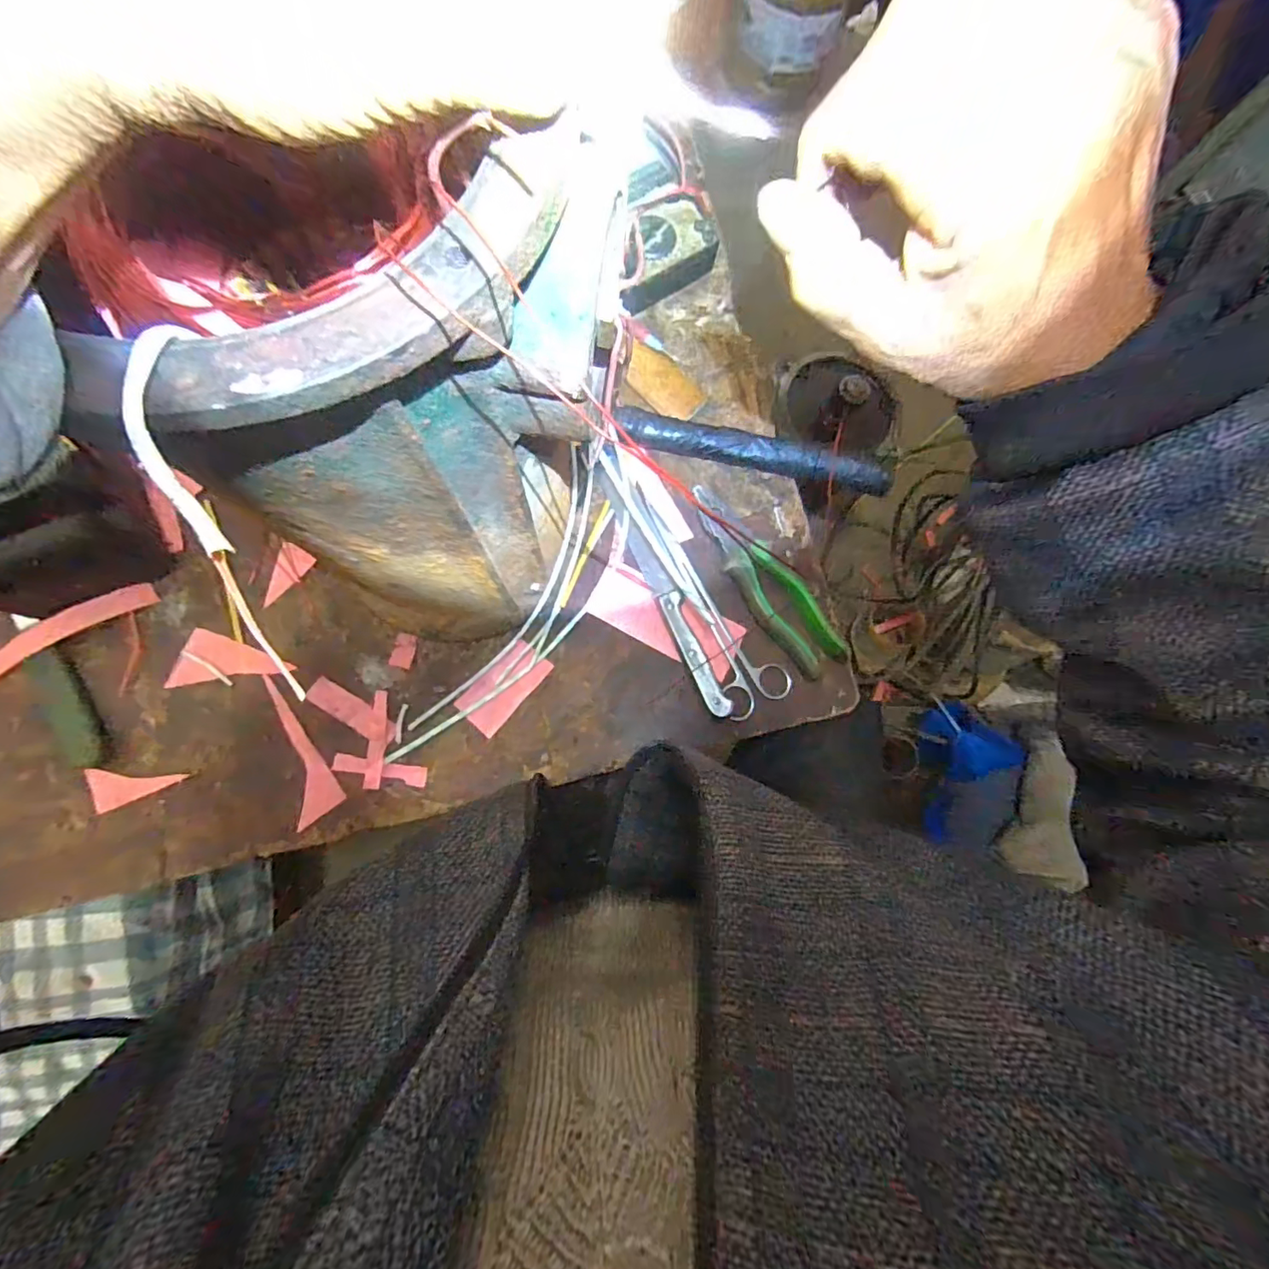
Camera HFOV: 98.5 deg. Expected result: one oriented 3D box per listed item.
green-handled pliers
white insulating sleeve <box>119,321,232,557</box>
[{"bbox_3d":[0.116,-0.050,0.483,0.051,0.018,0.186,-31,85,-8],"label":"green-handled pliers"},{"bbox_3d":[-0.108,-0.047,0.129,0.013,0.014,0.067,-20,84,-7],"label":"white insulating sleeve"}]

